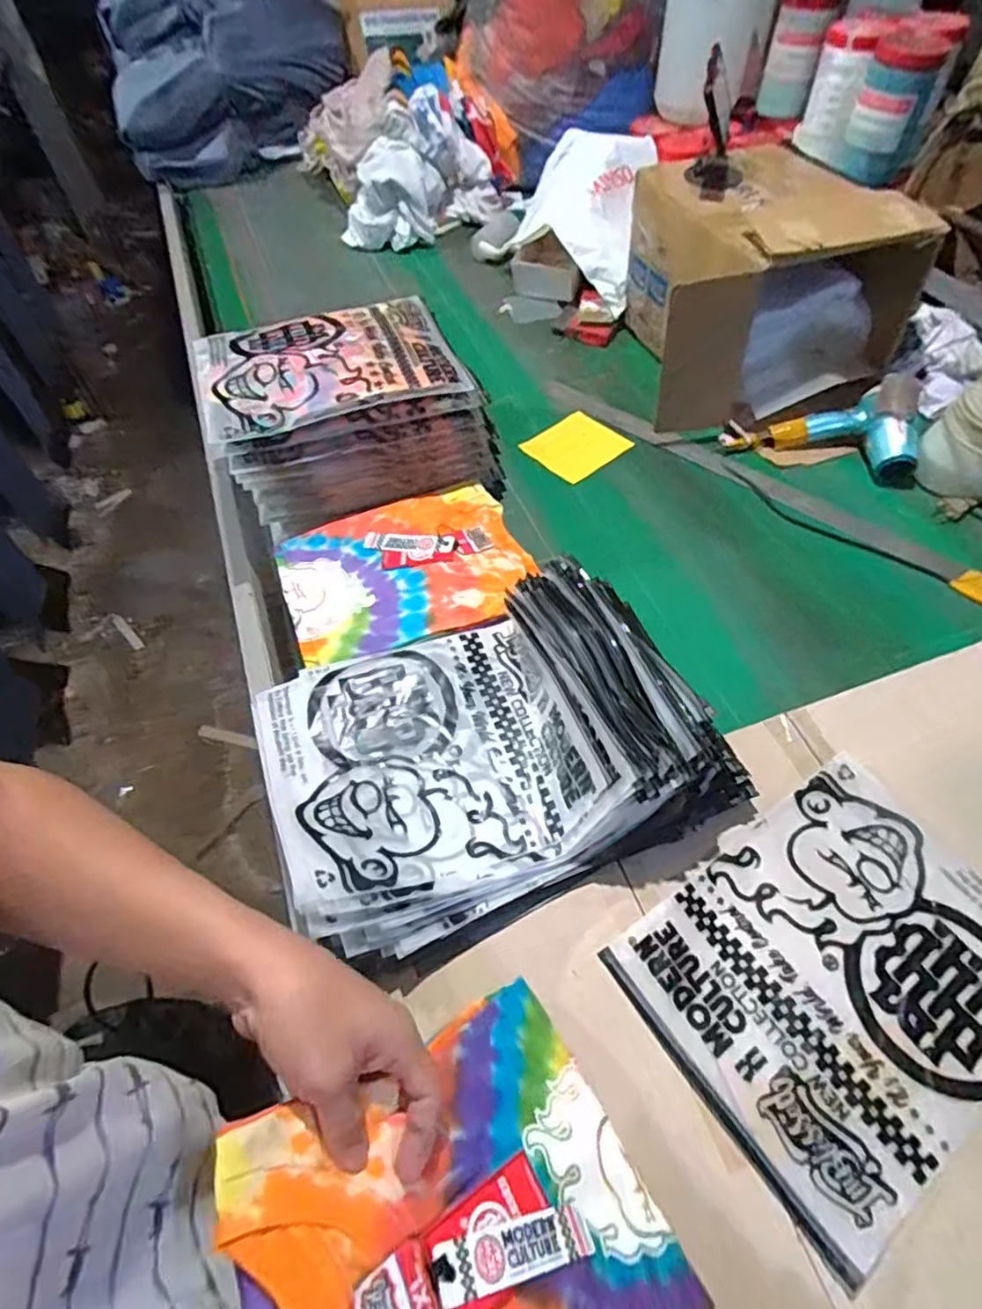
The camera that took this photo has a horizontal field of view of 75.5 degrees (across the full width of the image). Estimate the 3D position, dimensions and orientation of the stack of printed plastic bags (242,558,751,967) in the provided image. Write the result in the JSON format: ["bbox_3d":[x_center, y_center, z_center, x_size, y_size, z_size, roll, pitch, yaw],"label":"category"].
[{"bbox_3d":[-0.007,0.070,0.591,0.391,0.115,0.291,-21,57,-11],"label":"stack of printed plastic bags"}]

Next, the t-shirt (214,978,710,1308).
[{"bbox_3d":[0.003,0.323,0.348,0.258,0.044,0.218,6,45,-49],"label":"t-shirt"}]

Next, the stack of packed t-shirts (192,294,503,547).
[{"bbox_3d":[-0.187,-0.318,0.831,0.317,0.173,0.249,-20,57,-10],"label":"stack of packed t-shirts"}]

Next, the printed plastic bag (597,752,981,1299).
[{"bbox_3d":[0.287,0.255,0.516,0.307,0.007,0.241,-31,60,-17],"label":"printed plastic bag"}]

